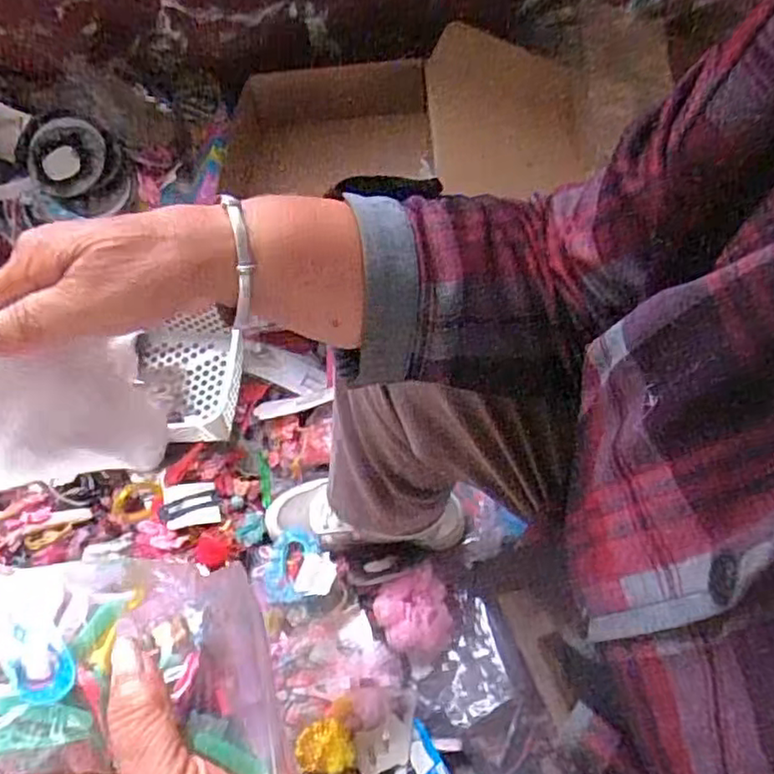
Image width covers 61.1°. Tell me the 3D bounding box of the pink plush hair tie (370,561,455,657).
[{"bbox_3d":[0.033,0.262,0.760,0.085,0.046,0.084,1,61,-2],"label":"pink plush hair tie"}]

